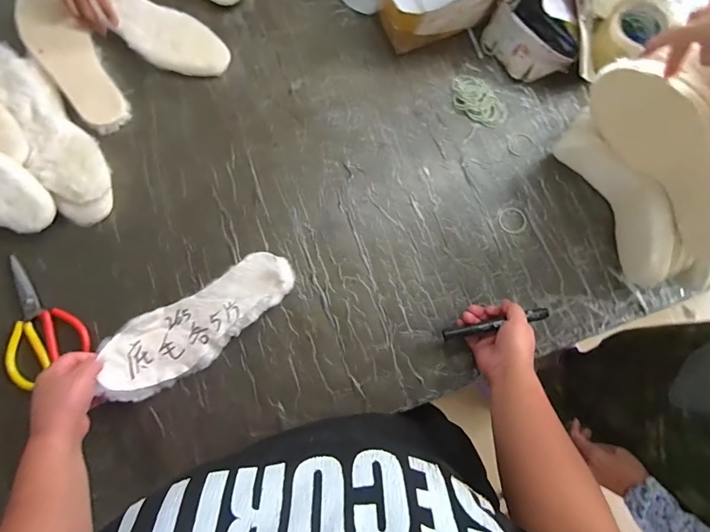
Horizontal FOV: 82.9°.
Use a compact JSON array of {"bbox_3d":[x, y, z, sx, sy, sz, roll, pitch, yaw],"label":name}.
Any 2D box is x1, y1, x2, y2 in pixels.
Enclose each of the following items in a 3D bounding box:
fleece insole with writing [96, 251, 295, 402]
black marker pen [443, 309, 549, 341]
[{"bbox_3d":[-0.214,0.076,0.562,0.277,0.029,0.100,-35,81,-11],"label":"fleece insole with writing"},{"bbox_3d":[0.192,0.080,0.551,0.144,0.014,0.015,-14,79,5],"label":"black marker pen"}]

